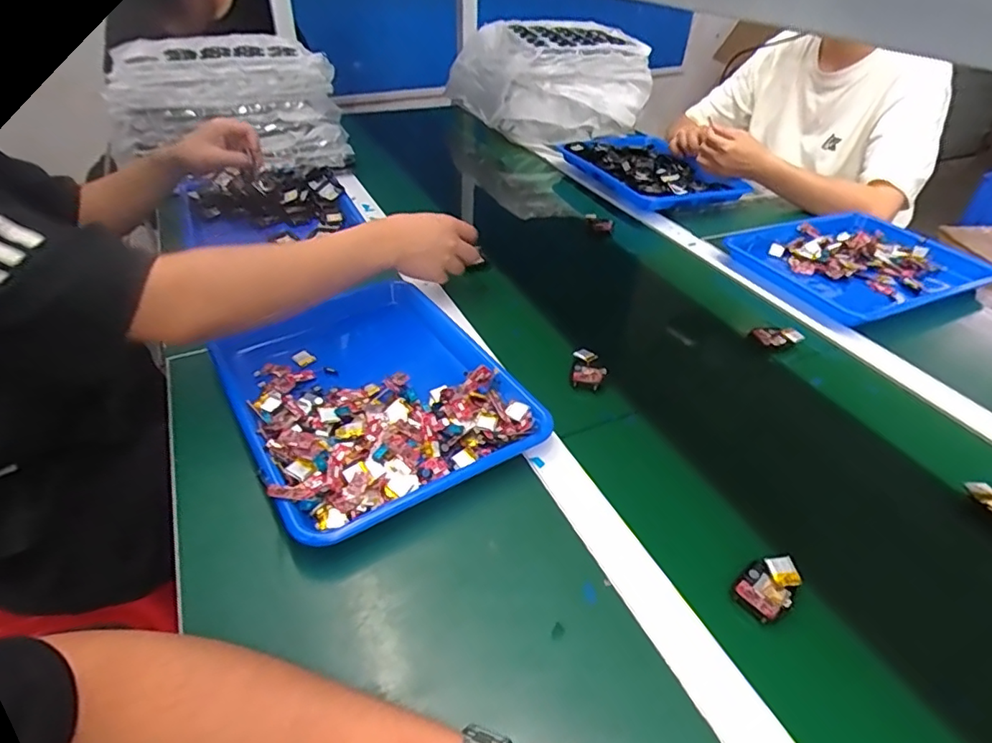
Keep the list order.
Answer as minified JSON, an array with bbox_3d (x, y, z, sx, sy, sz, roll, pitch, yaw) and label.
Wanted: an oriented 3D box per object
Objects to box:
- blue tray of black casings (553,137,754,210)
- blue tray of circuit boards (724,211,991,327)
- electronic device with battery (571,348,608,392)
[{"bbox_3d":[0.297,-0.389,1.095,0.244,0.042,0.328,-18,43,-23],"label":"blue tray of black casings"},{"bbox_3d":[0.529,-0.166,0.854,0.293,0.048,0.269,-17,42,-22],"label":"blue tray of circuit boards"},{"bbox_3d":[0.105,-0.001,0.640,0.038,0.021,0.052,6,39,5],"label":"electronic device with battery"}]

